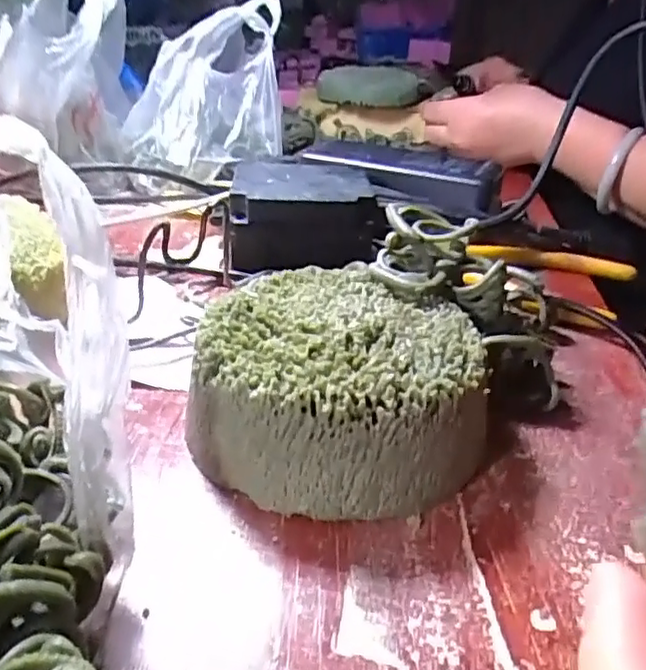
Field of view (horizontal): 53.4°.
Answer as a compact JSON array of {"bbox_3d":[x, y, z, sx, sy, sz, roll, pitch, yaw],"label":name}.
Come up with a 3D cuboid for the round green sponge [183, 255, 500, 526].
[{"bbox_3d":[0.006,0.017,0.232,0.097,0.047,0.090,6,30,4],"label":"round green sponge"}]

